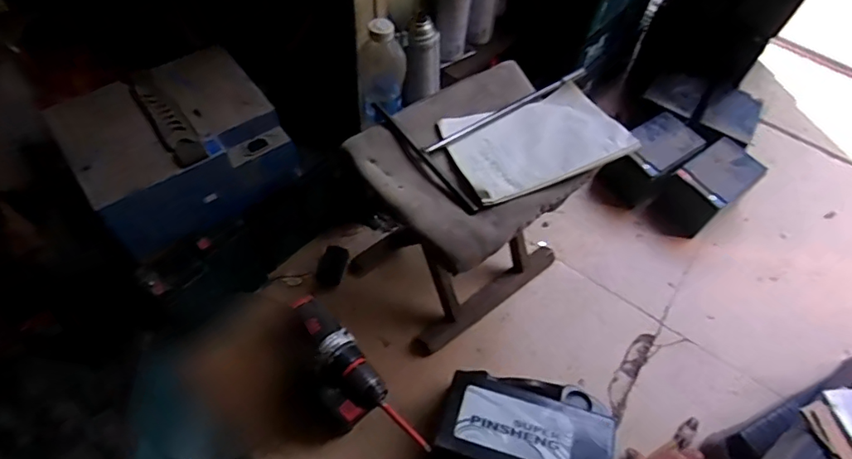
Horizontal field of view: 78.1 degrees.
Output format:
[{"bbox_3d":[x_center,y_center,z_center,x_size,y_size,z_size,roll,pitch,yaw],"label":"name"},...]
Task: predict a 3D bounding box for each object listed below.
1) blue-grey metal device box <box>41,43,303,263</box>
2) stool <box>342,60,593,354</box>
[{"bbox_3d":[-0.311,-0.104,0.665,0.226,0.110,0.177,-34,67,-22],"label":"blue-grey metal device box"},{"bbox_3d":[0.059,-0.022,0.761,0.280,0.288,0.219,-31,66,-21],"label":"stool"}]

